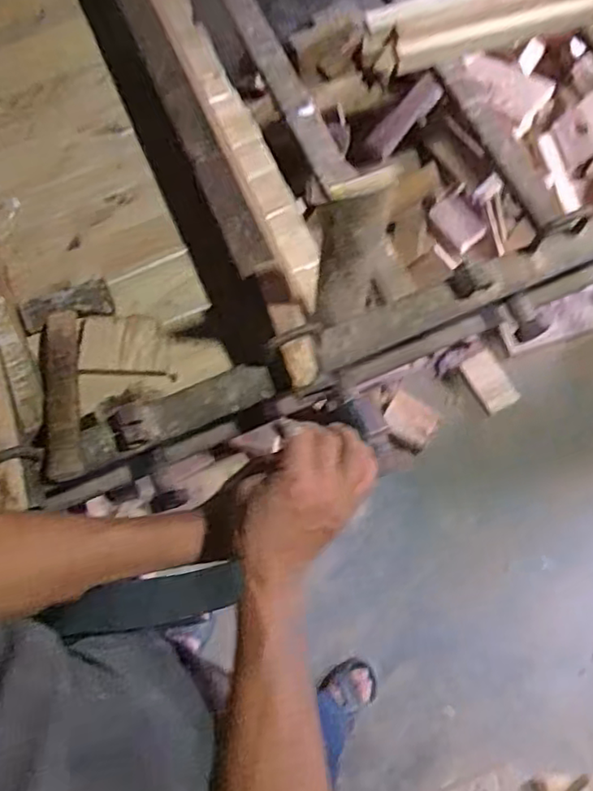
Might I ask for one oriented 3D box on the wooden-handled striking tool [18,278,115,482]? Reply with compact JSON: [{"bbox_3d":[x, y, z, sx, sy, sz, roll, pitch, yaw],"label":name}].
[{"bbox_3d":[-0.295,-0.026,0.796,0.120,0.032,0.310,-13,53,-2],"label":"wooden-handled striking tool"}]

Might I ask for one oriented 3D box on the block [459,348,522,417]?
[{"bbox_3d":[0.489,-0.034,1.589,0.094,0.024,0.154,-28,73,-7],"label":"block"}]

